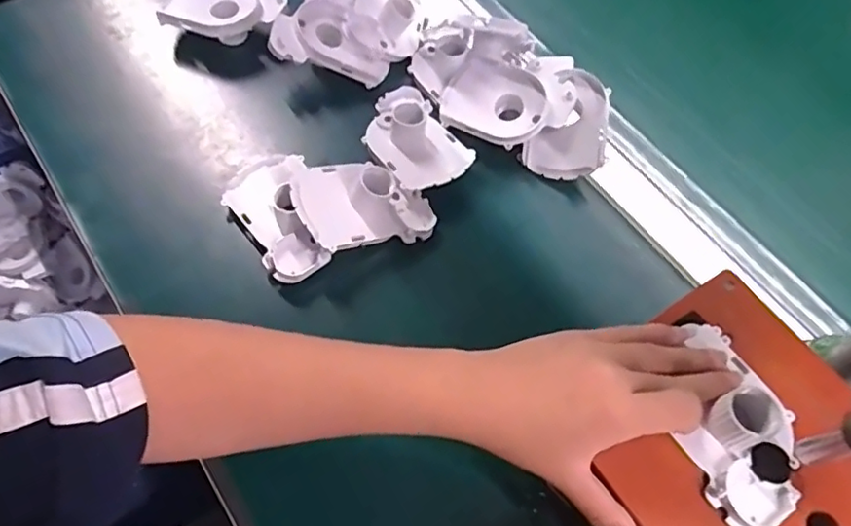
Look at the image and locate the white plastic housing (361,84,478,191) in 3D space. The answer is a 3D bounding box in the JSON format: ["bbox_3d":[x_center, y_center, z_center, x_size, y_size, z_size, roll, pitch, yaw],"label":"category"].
[{"bbox_3d":[-0.011,-0.099,0.463,0.067,0.031,0.096,-31,68,-16],"label":"white plastic housing"}]

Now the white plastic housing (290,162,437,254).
[{"bbox_3d":[-0.042,-0.045,0.423,0.099,0.030,0.066,-9,67,-30],"label":"white plastic housing"}]

